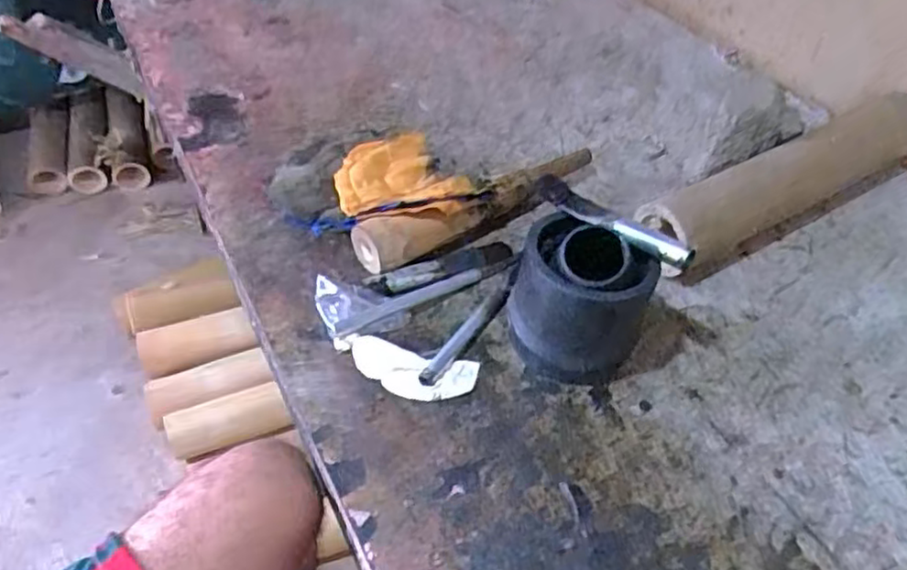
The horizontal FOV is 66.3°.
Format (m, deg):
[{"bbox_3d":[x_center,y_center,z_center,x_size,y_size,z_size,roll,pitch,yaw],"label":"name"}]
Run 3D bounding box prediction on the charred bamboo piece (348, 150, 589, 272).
[{"bbox_3d":[0.036,-0.082,0.683,0.284,0.053,0.047,-24,53,-25],"label":"charred bamboo piece"}]

